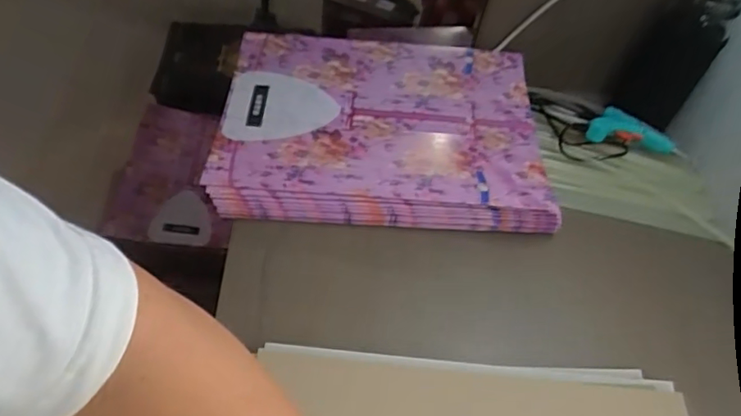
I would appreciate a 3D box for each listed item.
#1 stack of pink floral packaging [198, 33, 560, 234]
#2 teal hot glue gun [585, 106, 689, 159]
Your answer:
[{"bbox_3d":[0.012,-0.108,0.730,0.390,0.036,0.303,2,51,-3],"label":"stack of pink floral packaging"},{"bbox_3d":[0.350,-0.103,0.767,0.146,0.021,0.058,11,49,-16],"label":"teal hot glue gun"}]

